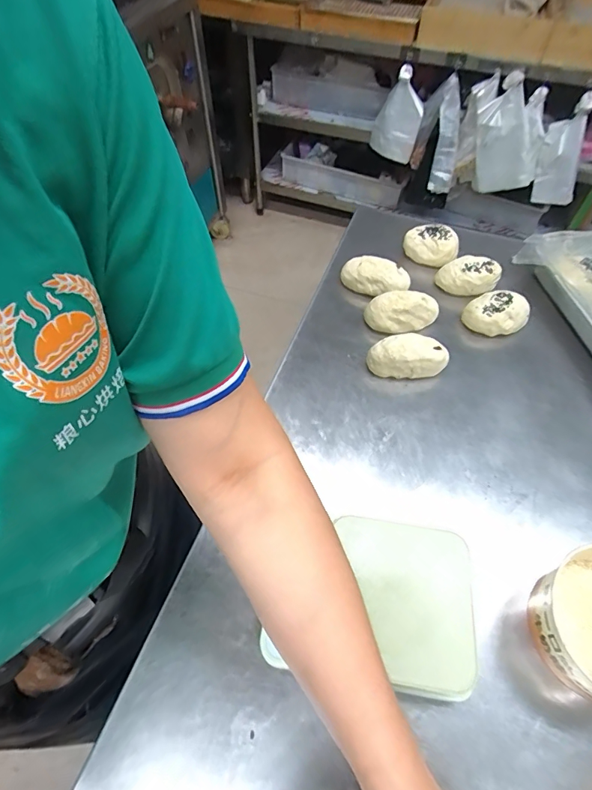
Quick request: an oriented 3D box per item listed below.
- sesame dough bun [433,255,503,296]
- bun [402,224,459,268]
[{"bbox_3d":[0.268,-0.185,0.663,0.089,0.050,0.061,25,59,16],"label":"sesame dough bun"},{"bbox_3d":[0.222,-0.246,0.700,0.089,0.055,0.052,18,58,12],"label":"bun"}]

